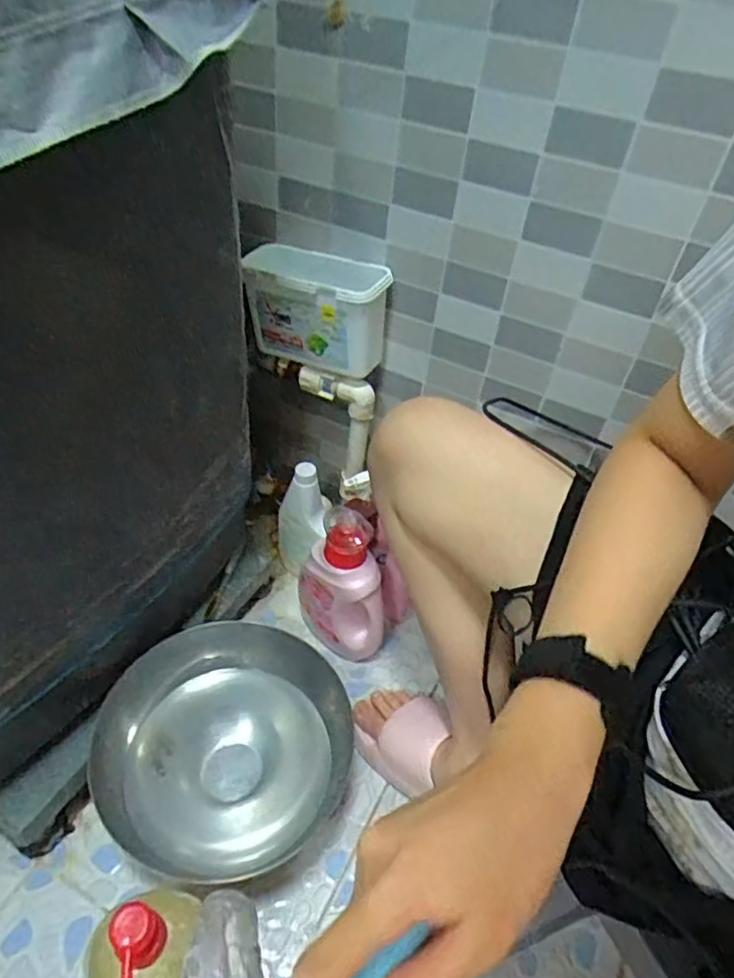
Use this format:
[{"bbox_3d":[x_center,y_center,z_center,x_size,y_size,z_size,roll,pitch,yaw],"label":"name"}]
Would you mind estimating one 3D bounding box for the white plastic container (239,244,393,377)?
[{"bbox_3d":[-0.061,-0.213,0.750,0.174,0.127,0.071,24,46,17],"label":"white plastic container"}]

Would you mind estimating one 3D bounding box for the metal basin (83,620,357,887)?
[{"bbox_3d":[-0.156,0.292,0.716,0.233,0.135,0.233,4,43,-4],"label":"metal basin"}]

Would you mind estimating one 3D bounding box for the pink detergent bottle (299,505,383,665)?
[{"bbox_3d":[-0.032,0.126,0.815,0.072,0.237,0.112,-19,49,-25],"label":"pink detergent bottle"}]

